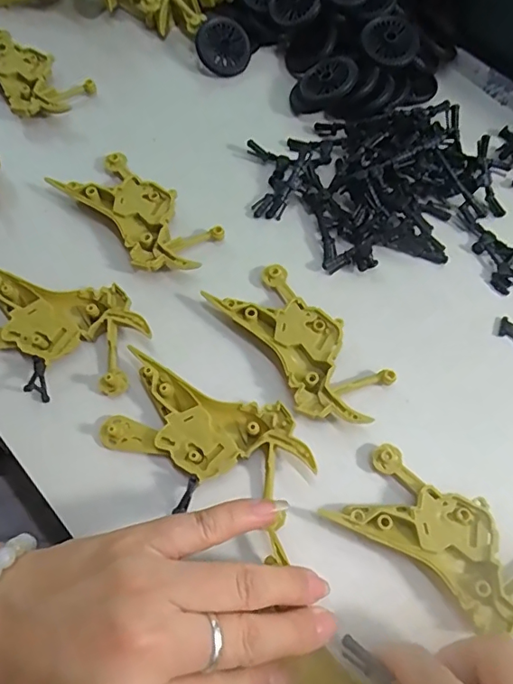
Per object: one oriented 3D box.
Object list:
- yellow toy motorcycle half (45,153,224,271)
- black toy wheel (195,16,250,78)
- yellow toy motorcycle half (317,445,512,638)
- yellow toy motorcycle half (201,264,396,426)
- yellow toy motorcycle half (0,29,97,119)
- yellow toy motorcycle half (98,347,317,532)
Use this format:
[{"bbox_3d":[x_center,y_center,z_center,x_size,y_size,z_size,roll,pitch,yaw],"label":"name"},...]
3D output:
[{"bbox_3d":[-0.068,-0.072,0.297,0.095,0.017,0.048,39,70,15],"label":"yellow toy motorcycle half"},{"bbox_3d":[-0.023,-0.202,0.350,0.036,0.033,0.013,27,32,3],"label":"black toy wheel"},{"bbox_3d":[0.086,0.090,0.231,0.097,0.013,0.046,32,69,12],"label":"yellow toy motorcycle half"},{"bbox_3d":[0.023,0.003,0.267,0.047,0.013,0.096,-39,72,-17],"label":"yellow toy motorcycle half"},{"bbox_3d":[-0.162,-0.179,0.339,0.098,0.020,0.049,35,69,14],"label":"yellow toy motorcycle half"},{"bbox_3d":[-0.023,0.045,0.246,0.096,0.014,0.050,27,68,10],"label":"yellow toy motorcycle half"}]

